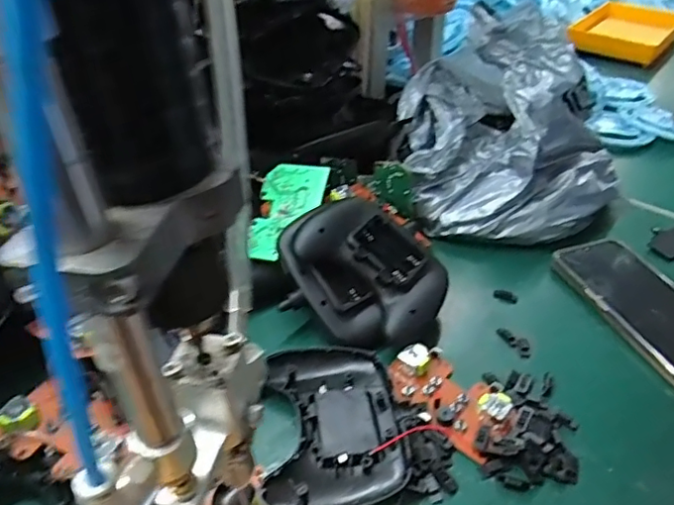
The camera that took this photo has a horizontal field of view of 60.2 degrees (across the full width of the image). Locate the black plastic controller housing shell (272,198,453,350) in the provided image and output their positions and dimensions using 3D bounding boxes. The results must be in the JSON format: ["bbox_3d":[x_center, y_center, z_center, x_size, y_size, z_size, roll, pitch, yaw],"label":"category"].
[{"bbox_3d":[0.026,0.014,0.449,0.104,0.036,0.119,-30,77,-30],"label":"black plastic controller housing shell"}]

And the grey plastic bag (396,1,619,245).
[{"bbox_3d":[0.173,-0.123,0.567,0.218,0.155,0.200,11,39,11],"label":"grey plastic bag"}]

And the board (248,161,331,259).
[{"bbox_3d":[-0.042,-0.035,0.494,0.056,0.005,0.089,8,69,17],"label":"board"}]

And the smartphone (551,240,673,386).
[{"bbox_3d":[0.250,0.043,0.464,0.074,0.011,0.156,-14,45,-15],"label":"smartphone"}]

